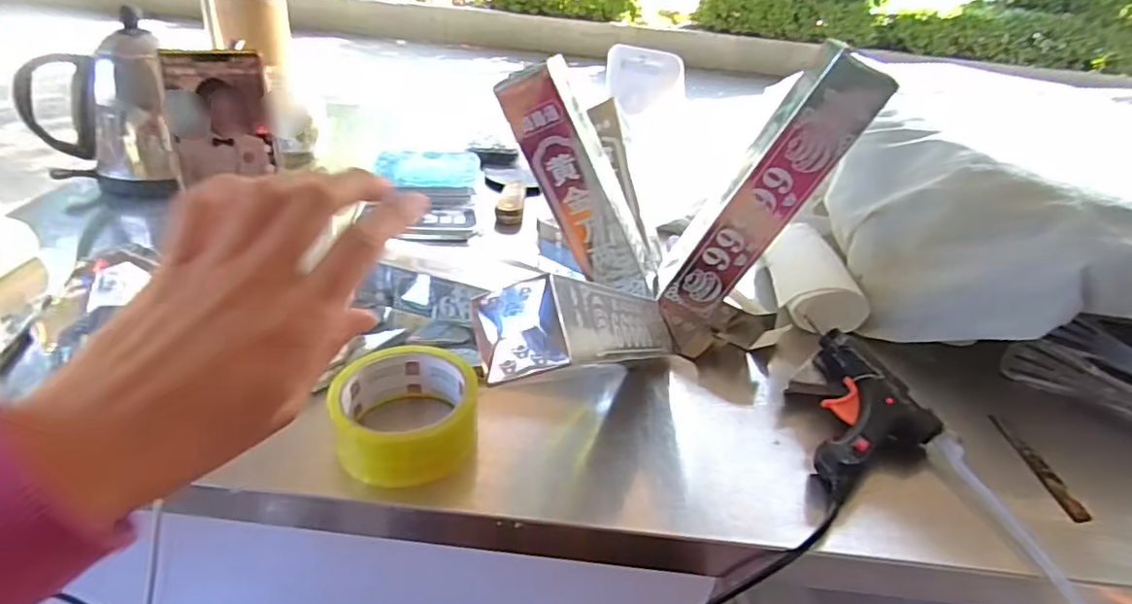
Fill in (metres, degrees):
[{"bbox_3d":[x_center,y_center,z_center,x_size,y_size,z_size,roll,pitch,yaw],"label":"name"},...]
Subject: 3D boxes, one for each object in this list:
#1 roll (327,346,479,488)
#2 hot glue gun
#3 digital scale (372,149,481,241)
[{"bbox_3d":[-0.104,0.069,0.398,0.090,0.041,0.098,4,33,-3],"label":"roll"},{"bbox_3d":[0.217,0.083,0.427,0.082,0.039,0.138,14,34,12],"label":"hot glue gun"},{"bbox_3d":[-0.154,-0.119,0.675,0.113,0.034,0.183,1,33,-7],"label":"digital scale"}]

